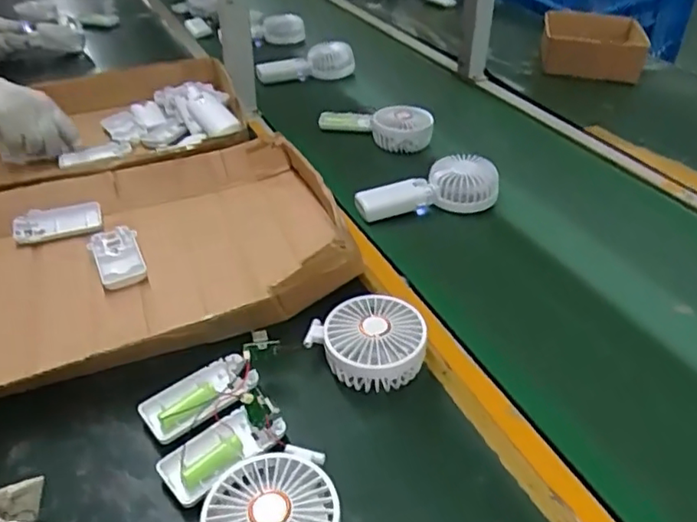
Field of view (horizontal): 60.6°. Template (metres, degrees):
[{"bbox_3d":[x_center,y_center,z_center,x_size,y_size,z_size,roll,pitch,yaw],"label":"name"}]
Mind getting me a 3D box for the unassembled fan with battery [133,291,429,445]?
[{"bbox_3d":[-0.052,0.083,0.497,0.231,0.045,0.080,-9,39,-13],"label":"unassembled fan with battery"}]

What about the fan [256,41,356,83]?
[{"bbox_3d":[-0.080,-0.359,1.092,0.177,0.065,0.052,-1,37,-3],"label":"fan"}]

